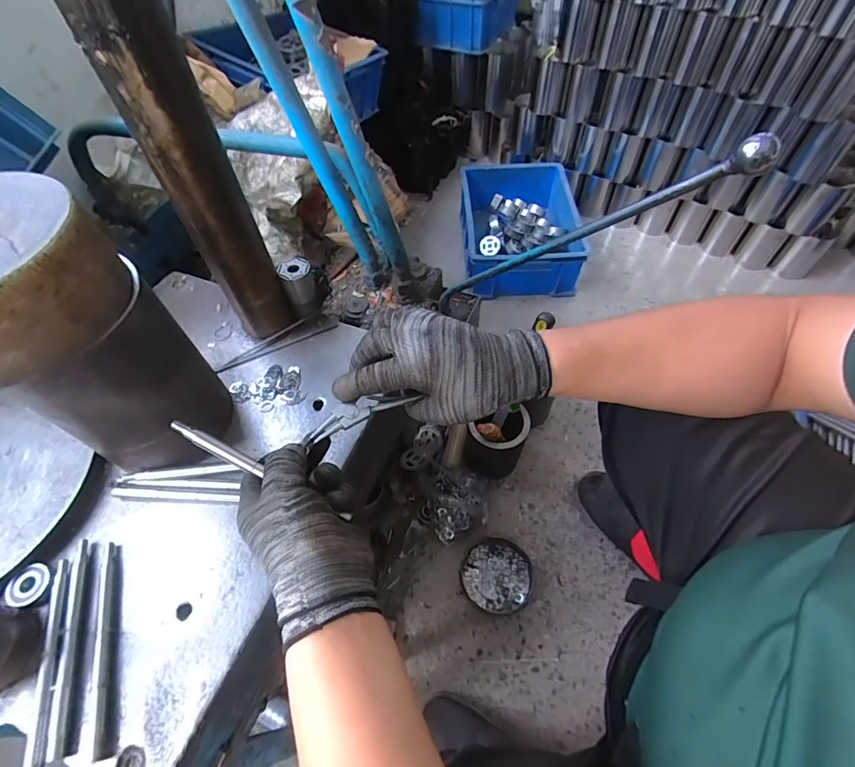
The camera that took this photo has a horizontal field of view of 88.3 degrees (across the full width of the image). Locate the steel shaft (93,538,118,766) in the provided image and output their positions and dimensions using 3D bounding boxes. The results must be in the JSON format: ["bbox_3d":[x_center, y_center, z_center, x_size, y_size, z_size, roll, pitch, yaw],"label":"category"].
[{"bbox_3d":[-0.272,0.215,0.368,0.012,0.008,0.161,-18,57,-9],"label":"steel shaft"}]

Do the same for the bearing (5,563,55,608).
[{"bbox_3d":[-0.353,0.179,0.391,0.031,0.008,0.035,13,58,12],"label":"bearing"}]

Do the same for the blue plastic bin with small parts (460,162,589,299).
[{"bbox_3d":[0.265,-0.432,1.228,0.326,0.143,0.417,-1,56,3],"label":"blue plastic bin with small parts"}]

